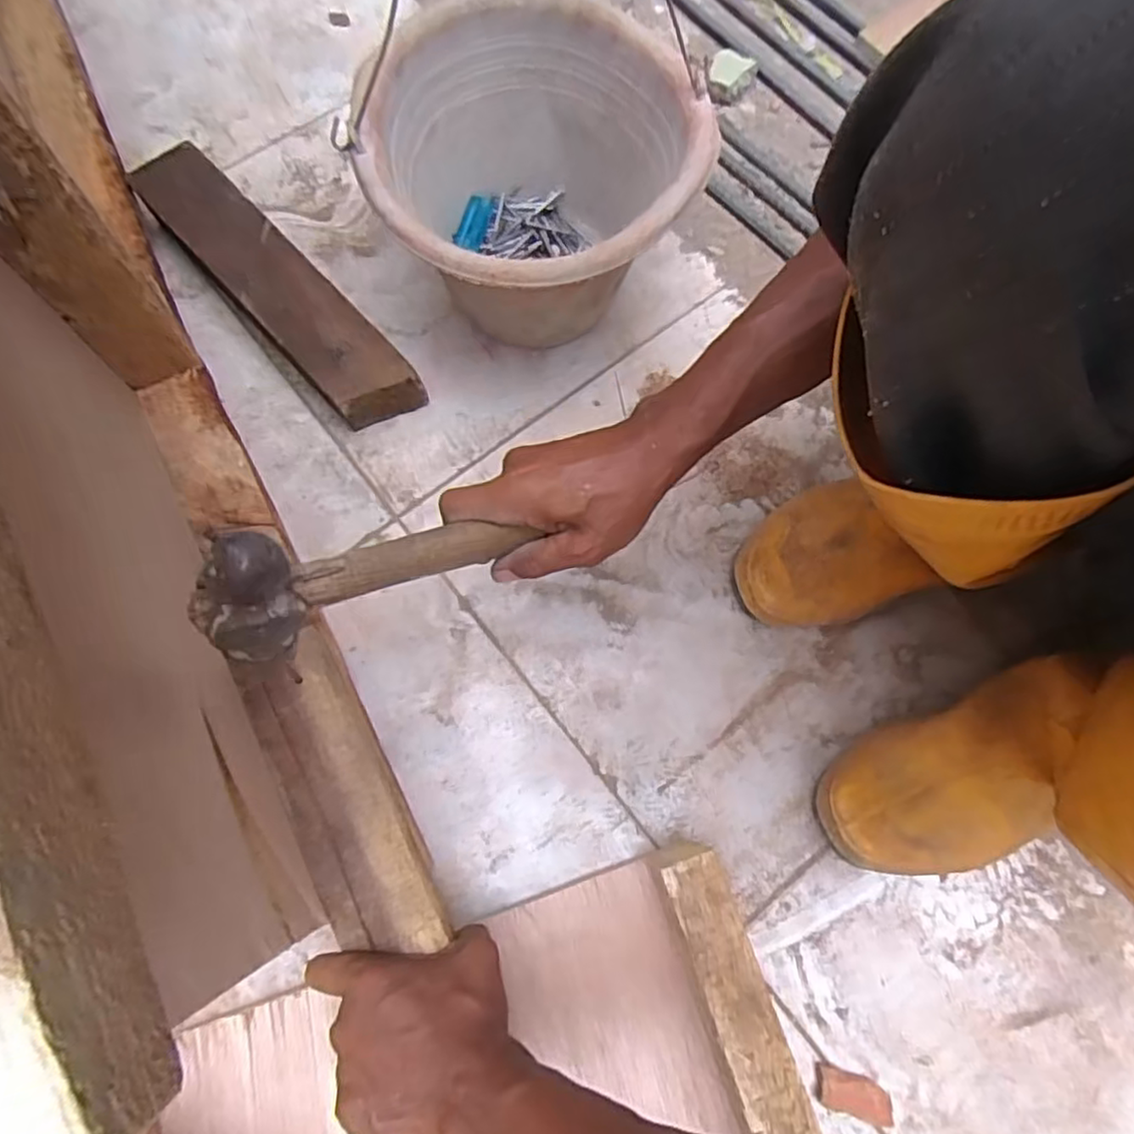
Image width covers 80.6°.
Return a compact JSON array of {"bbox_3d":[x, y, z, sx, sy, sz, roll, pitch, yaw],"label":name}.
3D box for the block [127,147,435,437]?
[{"bbox_3d":[-0.249,-0.237,0.571,0.068,0.056,0.317,-42,78,-12],"label":"block"}]

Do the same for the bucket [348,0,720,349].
[{"bbox_3d":[-0.027,-0.287,0.539,0.237,0.167,0.253,0,73,-1],"label":"bucket"}]

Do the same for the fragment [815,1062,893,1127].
[{"bbox_3d":[0.188,0.343,0.435,0.050,0.010,0.022,18,74,5],"label":"fragment"}]

